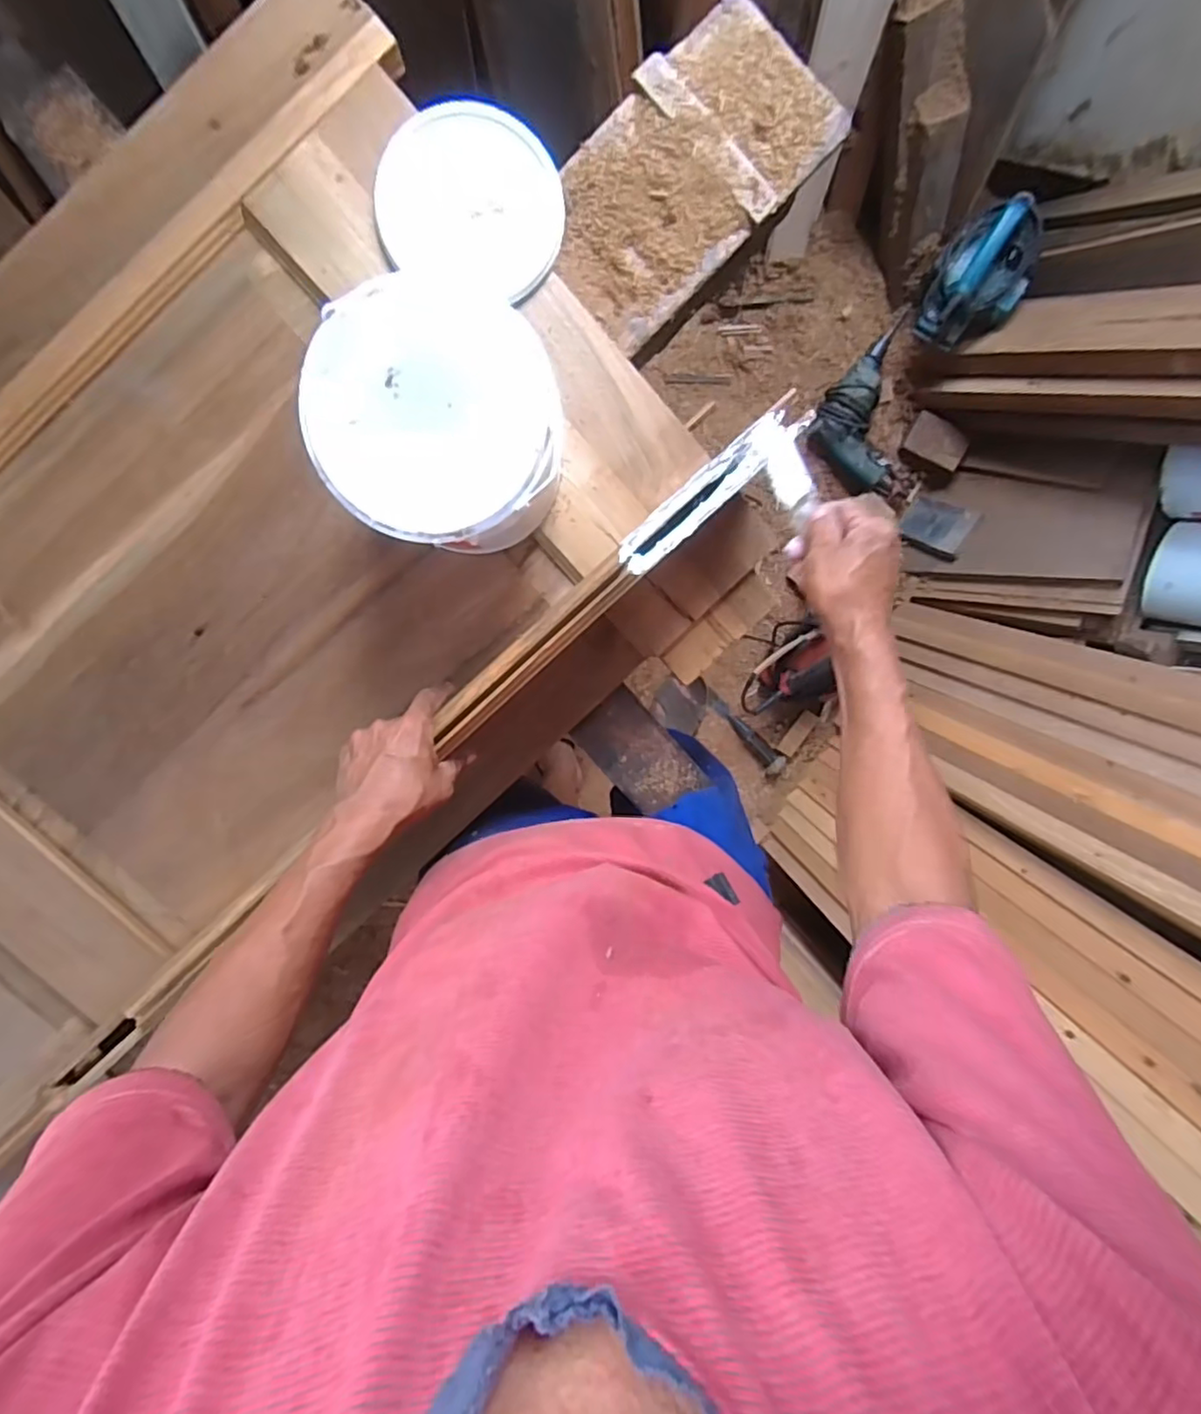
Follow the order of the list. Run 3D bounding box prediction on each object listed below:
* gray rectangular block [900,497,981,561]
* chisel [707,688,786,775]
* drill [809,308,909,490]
[{"bbox_3d":[0.677,-0.363,1.276,0.128,0.008,0.097,37,117,33],"label":"gray rectangular block"},{"bbox_3d":[0.309,0.050,1.360,0.049,0.039,0.233,-42,98,4],"label":"chisel"},{"bbox_3d":[0.548,-0.580,1.231,0.206,0.055,0.275,38,96,-7],"label":"drill"}]

